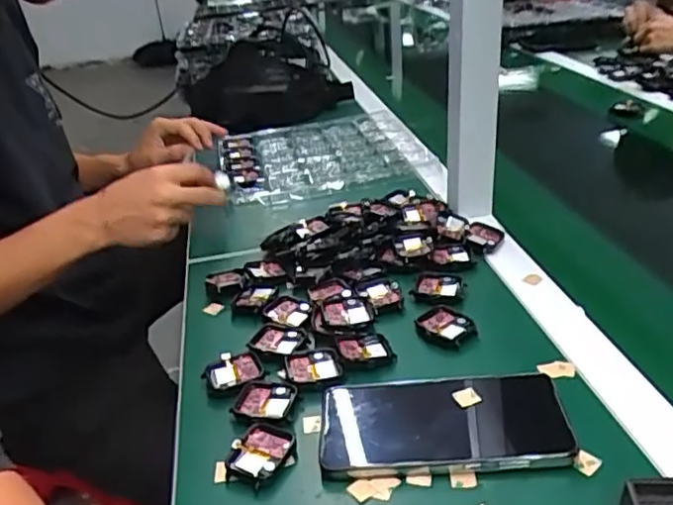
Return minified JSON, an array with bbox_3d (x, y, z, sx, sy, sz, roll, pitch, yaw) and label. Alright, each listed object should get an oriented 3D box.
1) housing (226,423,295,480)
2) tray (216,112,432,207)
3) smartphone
[{"bbox_3d":[-0.052,0.135,0.416,0.035,0.014,0.041,13,34,29],"label":"housing"},{"bbox_3d":[-0.026,-0.144,0.894,0.271,0.024,0.243,-10,29,-9],"label":"tray"},{"bbox_3d":[0.070,0.112,0.420,0.160,0.014,0.079,-5,30,5],"label":"smartphone"}]

